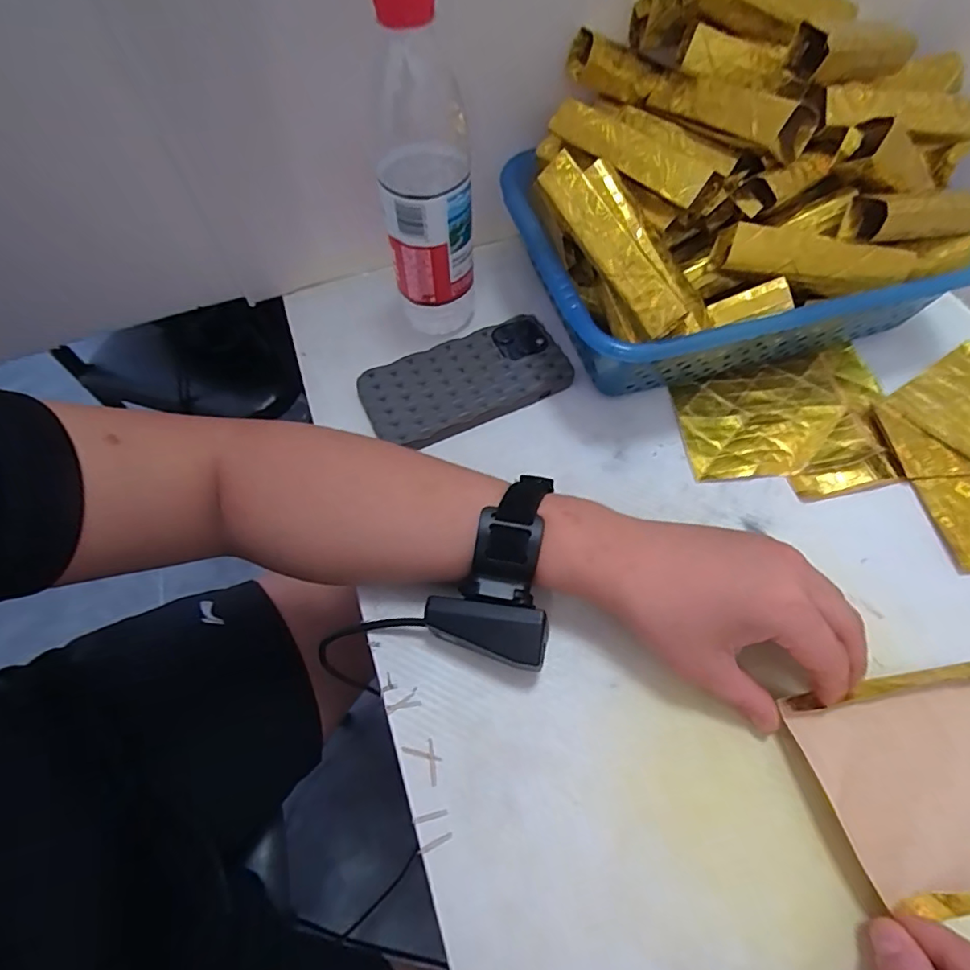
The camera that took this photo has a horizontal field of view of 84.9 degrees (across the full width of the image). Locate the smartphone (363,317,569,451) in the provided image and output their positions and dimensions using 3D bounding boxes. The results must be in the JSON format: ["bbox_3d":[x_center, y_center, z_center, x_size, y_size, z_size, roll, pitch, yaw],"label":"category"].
[{"bbox_3d":[-0.015,-0.084,0.422,0.160,0.010,0.080,-25,64,-12],"label":"smartphone"}]

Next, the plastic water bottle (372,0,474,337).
[{"bbox_3d":[-0.041,-0.212,0.366,0.060,0.224,0.068,-7,62,-3],"label":"plastic water bottle"}]

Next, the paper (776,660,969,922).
[{"bbox_3d":[0.248,0.158,0.283,0.145,0.015,0.107,-9,62,-4],"label":"paper"}]

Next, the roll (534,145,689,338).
[{"bbox_3d":[0.079,-0.152,0.338,0.021,0.019,0.128,-34,87,-16],"label":"roll"}]

